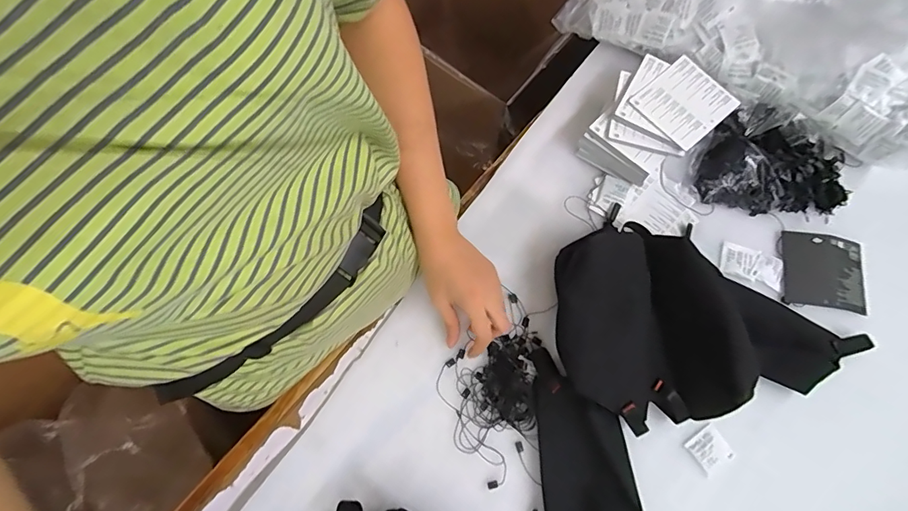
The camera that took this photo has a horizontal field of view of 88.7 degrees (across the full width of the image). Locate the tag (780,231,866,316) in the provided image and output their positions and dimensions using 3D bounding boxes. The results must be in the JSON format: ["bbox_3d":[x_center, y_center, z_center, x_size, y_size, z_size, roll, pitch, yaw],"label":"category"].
[{"bbox_3d":[0.435,0.018,0.541,0.098,0.010,0.089,9,73,3],"label":"tag"}]

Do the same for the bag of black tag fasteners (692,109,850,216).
[{"bbox_3d":[0.390,-0.117,0.560,0.167,0.042,0.123,13,73,5],"label":"bag of black tag fasteners"}]

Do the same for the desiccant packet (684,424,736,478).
[{"bbox_3d":[0.270,0.205,0.490,0.038,0.004,0.041,-33,75,-9],"label":"desiccant packet"}]

